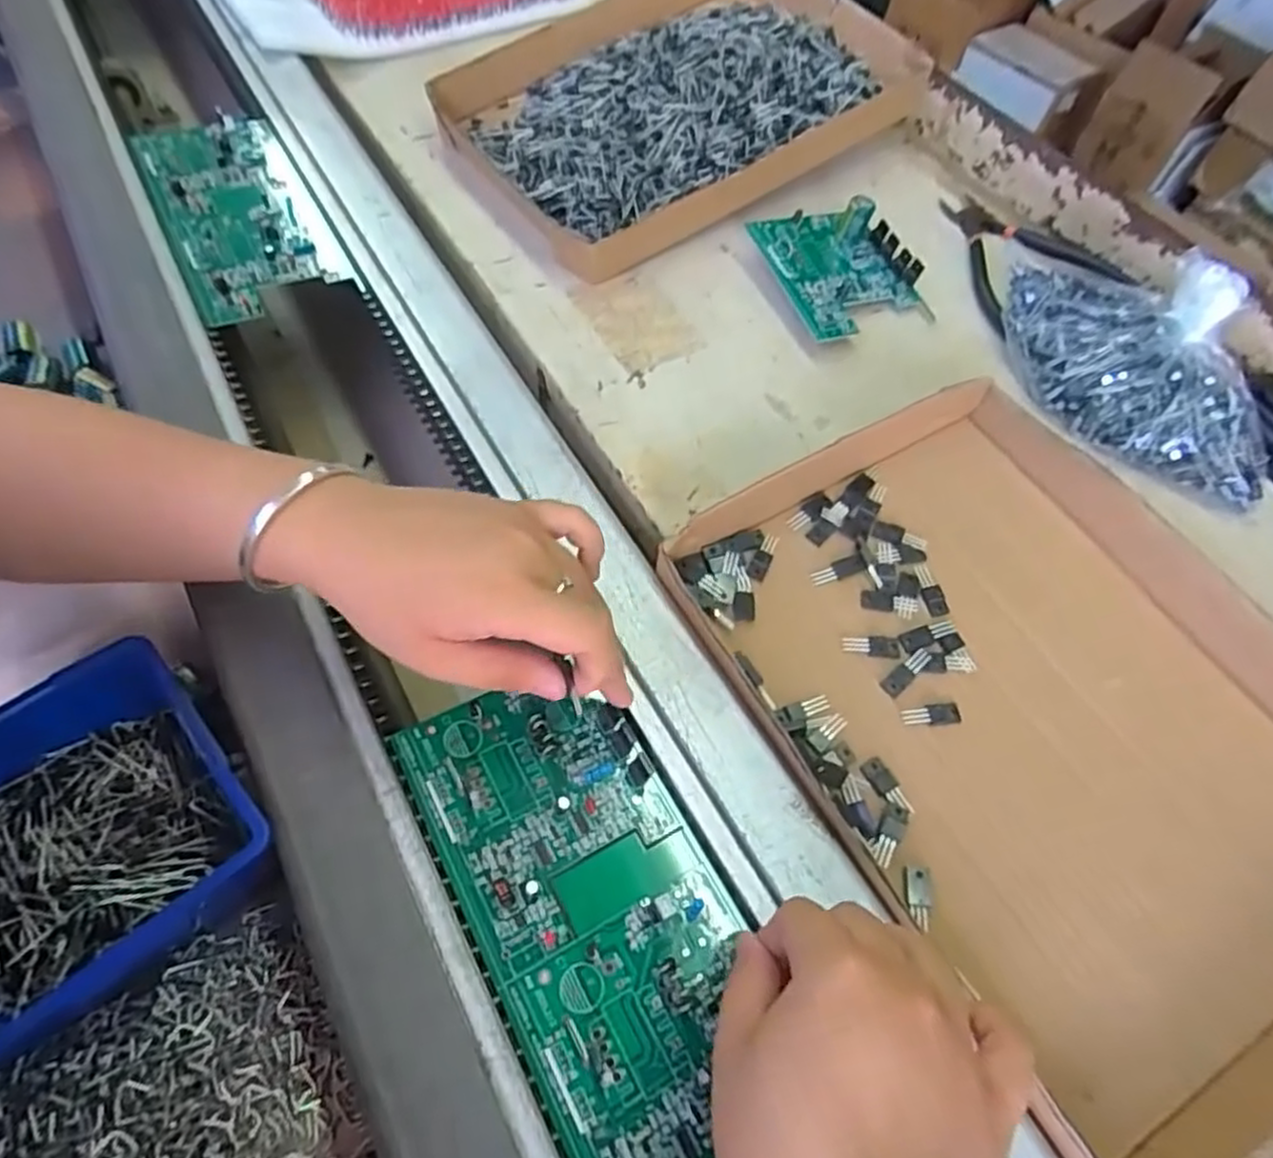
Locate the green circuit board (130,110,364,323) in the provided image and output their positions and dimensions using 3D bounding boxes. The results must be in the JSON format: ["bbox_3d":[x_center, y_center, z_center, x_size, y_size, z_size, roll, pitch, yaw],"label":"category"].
[{"bbox_3d":[-0.270,-0.252,0.496,0.095,0.008,0.215,-22,63,-23],"label":"green circuit board"}]

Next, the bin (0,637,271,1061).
[{"bbox_3d":[-0.223,0.110,0.289,0.129,0.049,0.124,-38,71,-19],"label":"bin"}]

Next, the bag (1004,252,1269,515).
[{"bbox_3d":[0.294,-0.122,0.427,0.180,0.068,0.085,37,68,15],"label":"bag"}]

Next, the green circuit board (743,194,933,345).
[{"bbox_3d":[0.138,-0.208,0.491,0.097,0.030,0.106,-16,61,-13],"label":"green circuit board"}]

